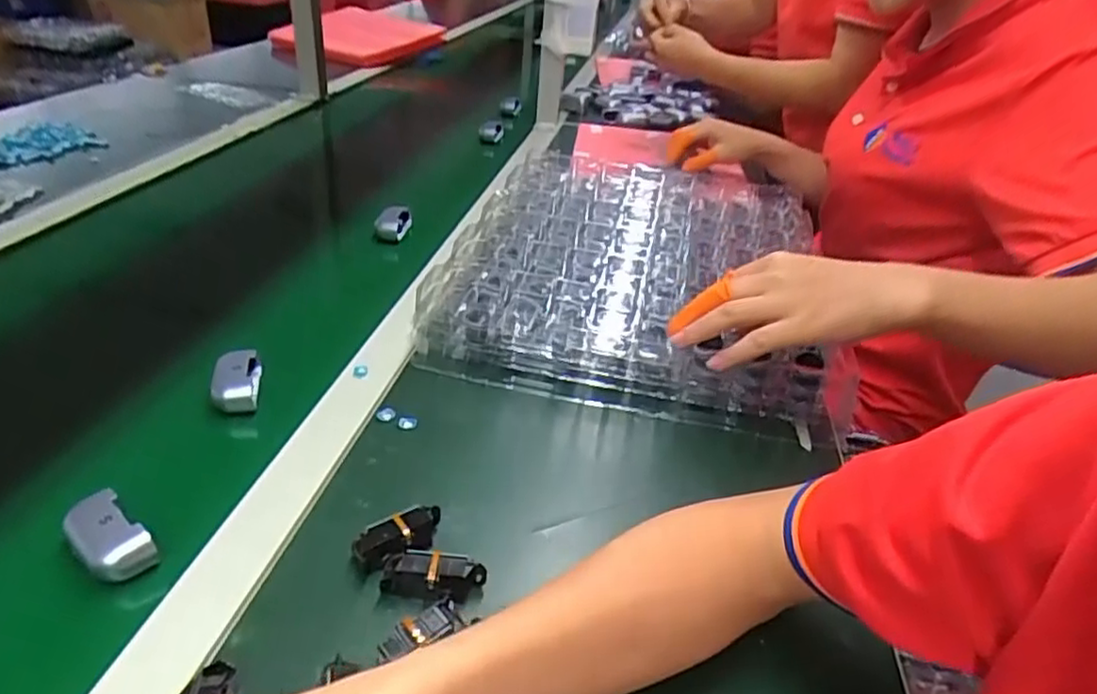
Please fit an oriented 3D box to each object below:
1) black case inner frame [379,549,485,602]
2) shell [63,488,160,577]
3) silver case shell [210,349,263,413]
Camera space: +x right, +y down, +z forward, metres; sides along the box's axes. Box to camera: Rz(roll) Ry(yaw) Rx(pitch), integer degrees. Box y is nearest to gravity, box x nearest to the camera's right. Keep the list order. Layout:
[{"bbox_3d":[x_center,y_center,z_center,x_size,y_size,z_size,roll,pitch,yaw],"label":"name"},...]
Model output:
[{"bbox_3d":[-0.064,0.128,0.383,0.054,0.024,0.018,5,32,0],"label":"black case inner frame"},{"bbox_3d":[-0.246,0.105,0.385,0.054,0.021,0.031,28,38,32],"label":"shell"},{"bbox_3d":[-0.232,0.024,0.514,0.031,0.029,0.044,-3,33,-13],"label":"silver case shell"}]

